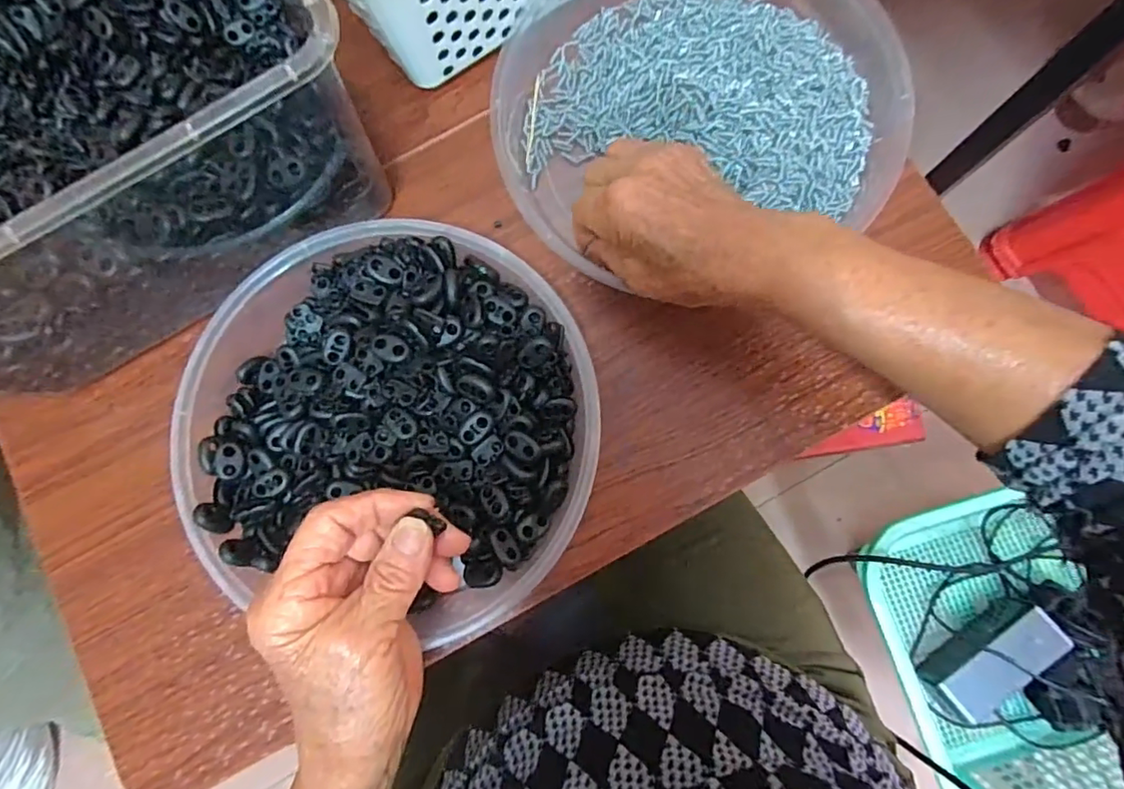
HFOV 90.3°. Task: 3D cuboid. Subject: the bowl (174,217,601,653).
[{"bbox_3d":[-0.097,0.012,0.317,0.226,0.064,0.207,0,80,-1],"label":"bowl"}]

